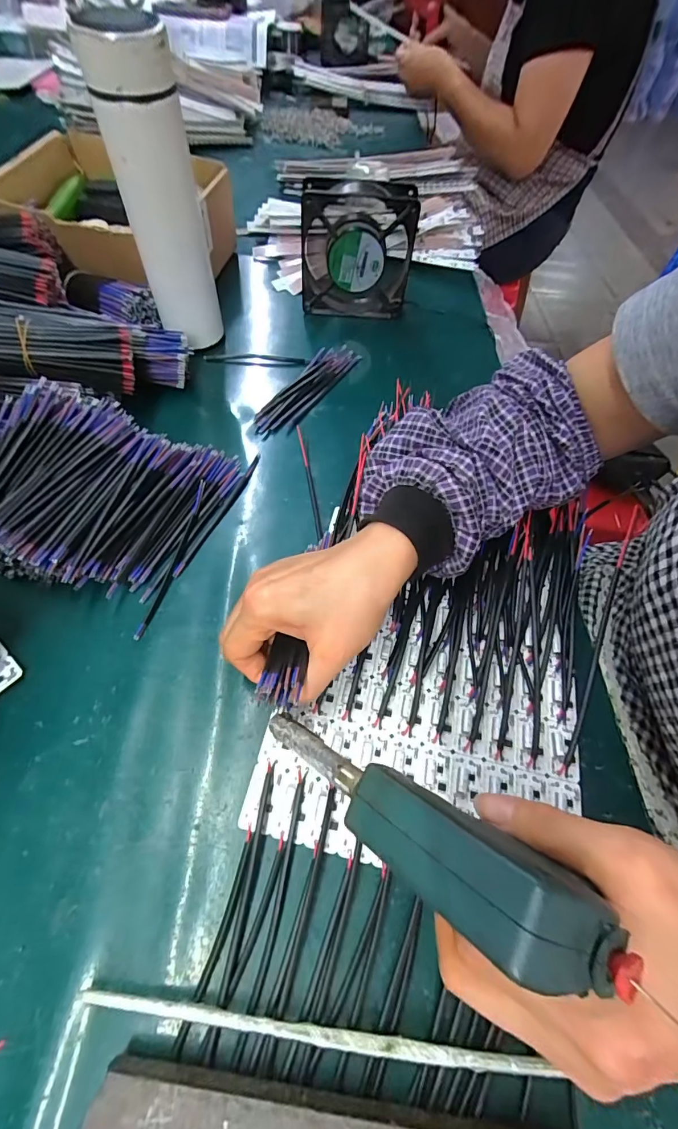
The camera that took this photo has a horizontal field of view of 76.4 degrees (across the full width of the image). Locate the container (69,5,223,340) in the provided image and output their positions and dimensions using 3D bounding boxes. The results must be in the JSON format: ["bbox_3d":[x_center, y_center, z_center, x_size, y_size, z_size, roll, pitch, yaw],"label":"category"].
[{"bbox_3d":[-0.154,-0.311,0.386,0.066,0.233,0.058,-13,61,-12],"label":"container"}]

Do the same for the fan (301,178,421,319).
[{"bbox_3d":[0.018,-0.348,0.485,0.123,0.122,0.046,5,57,0],"label":"fan"}]

